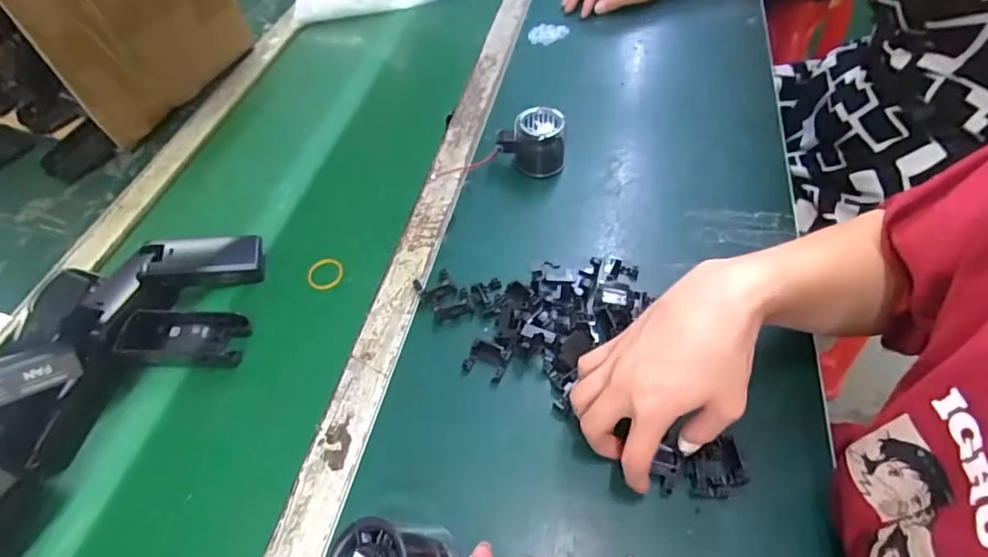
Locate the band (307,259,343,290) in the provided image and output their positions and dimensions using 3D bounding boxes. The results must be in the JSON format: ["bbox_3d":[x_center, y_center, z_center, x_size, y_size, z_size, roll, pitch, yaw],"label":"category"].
[{"bbox_3d":[-0.170,-0.004,0.535,0.035,0.007,0.037,-12,57,-14],"label":"band"}]

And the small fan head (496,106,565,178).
[{"bbox_3d":[0.042,-0.151,0.596,0.073,0.061,0.048,-4,53,-1],"label":"small fan head"}]

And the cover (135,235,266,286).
[{"bbox_3d":[-0.285,-0.017,0.521,0.108,0.028,0.044,-3,51,-19],"label":"cover"}]

